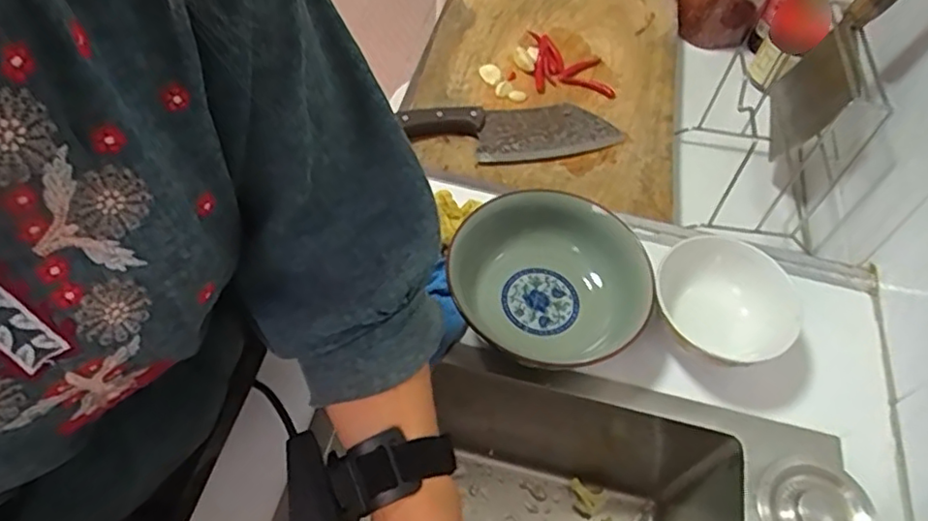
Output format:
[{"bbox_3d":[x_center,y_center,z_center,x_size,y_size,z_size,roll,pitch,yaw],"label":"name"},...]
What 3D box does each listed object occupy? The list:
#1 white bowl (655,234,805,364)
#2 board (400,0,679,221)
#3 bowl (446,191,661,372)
[{"bbox_3d":[0.201,0.038,0.508,0.104,0.059,0.102,2,56,-3],"label":"white bowl"},{"bbox_3d":[0.108,-0.234,0.776,0.310,0.028,0.399,13,56,4],"label":"board"},{"bbox_3d":[0.066,0.022,0.513,0.153,0.070,0.135,-24,61,-19],"label":"bowl"}]

